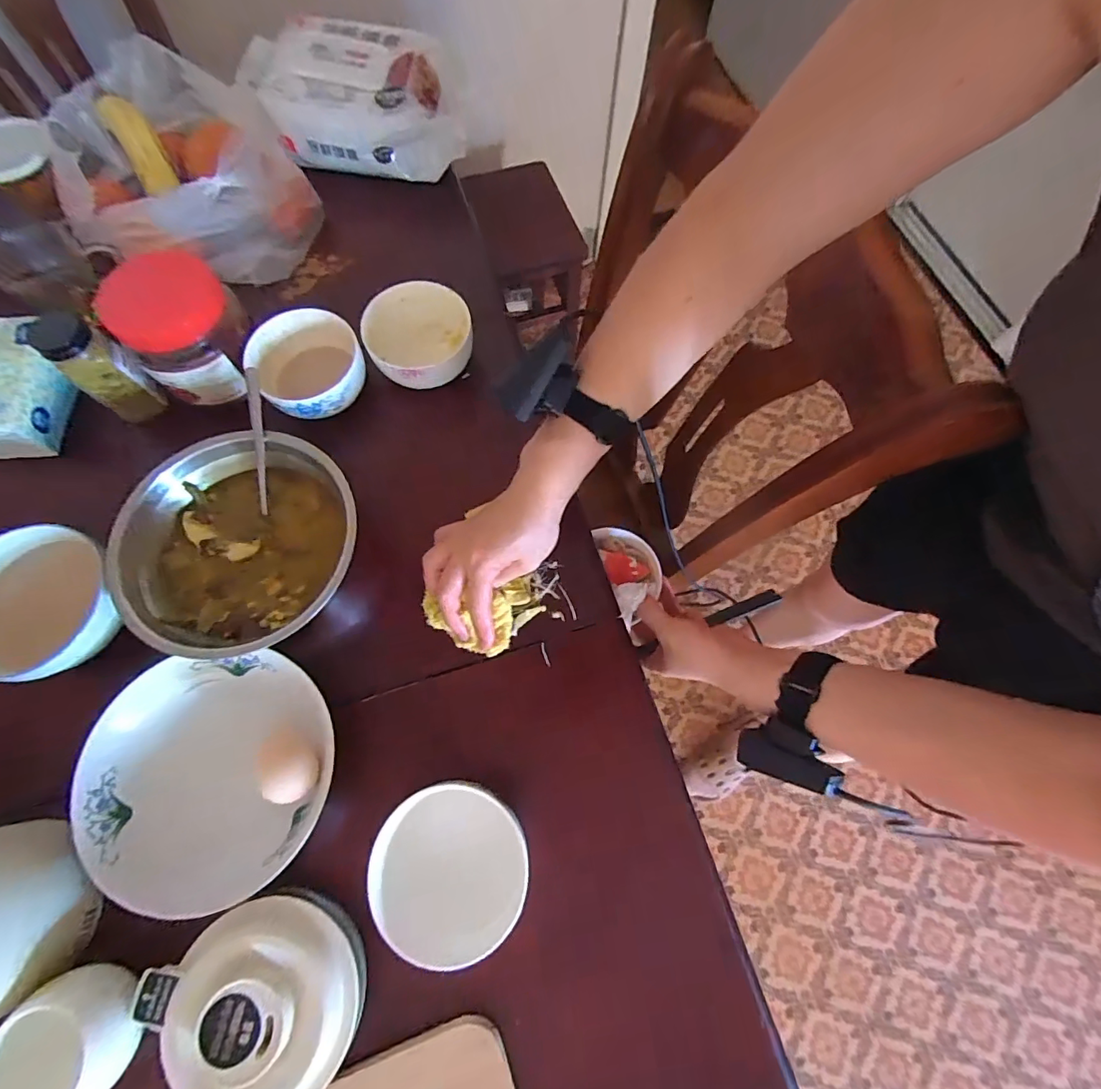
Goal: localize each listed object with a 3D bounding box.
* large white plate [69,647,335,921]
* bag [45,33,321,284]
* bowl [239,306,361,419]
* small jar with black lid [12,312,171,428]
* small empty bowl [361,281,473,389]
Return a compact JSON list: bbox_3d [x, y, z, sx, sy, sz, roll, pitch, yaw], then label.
[{"bbox_3d":[-0.263,0.180,0.383,0.186,0.042,0.177,-5,72,-3],"label":"large white plate"},{"bbox_3d":[-0.409,-0.417,0.545,0.262,0.126,0.235,6,71,0],"label":"bag"},{"bbox_3d":[-0.235,-0.172,0.490,0.095,0.070,0.100,0,71,-1],"label":"bowl"},{"bbox_3d":[-0.412,-0.159,0.452,0.042,0.108,0.050,33,74,9],"label":"small jar with black lid"},{"bbox_3d":[-0.131,-0.211,0.497,0.101,0.047,0.105,0,71,-1],"label":"small empty bowl"}]

